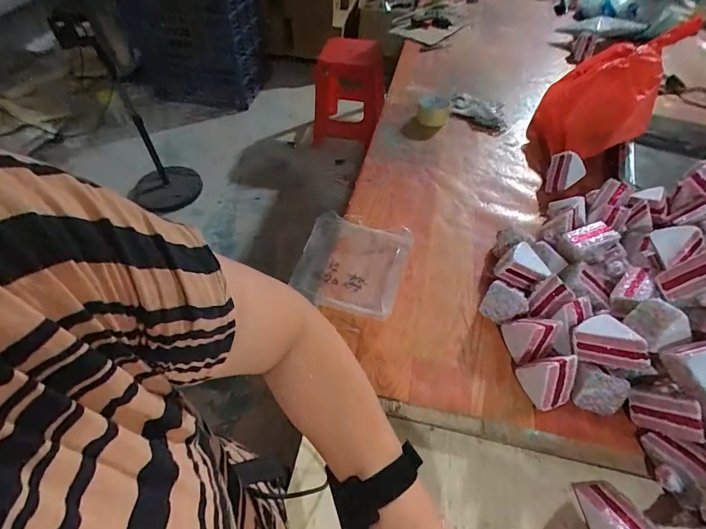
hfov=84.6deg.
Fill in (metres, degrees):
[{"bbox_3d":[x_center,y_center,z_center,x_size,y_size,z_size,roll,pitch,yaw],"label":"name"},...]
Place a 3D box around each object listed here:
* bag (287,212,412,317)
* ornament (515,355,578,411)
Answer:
[{"bbox_3d":[-0.005,-0.002,0.692,0.186,0.025,0.194,15,53,10],"label":"bag"},{"bbox_3d":[0.274,0.157,0.538,0.055,0.071,0.065,-11,53,-10],"label":"ornament"}]

